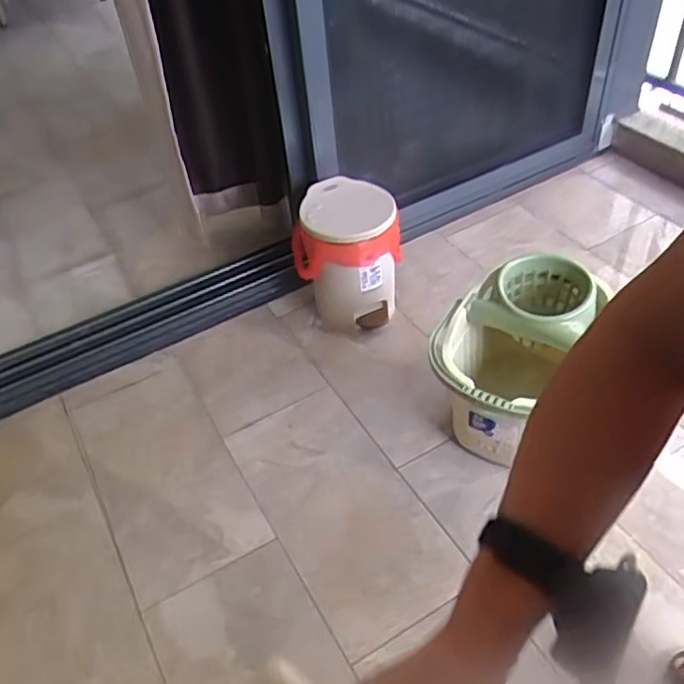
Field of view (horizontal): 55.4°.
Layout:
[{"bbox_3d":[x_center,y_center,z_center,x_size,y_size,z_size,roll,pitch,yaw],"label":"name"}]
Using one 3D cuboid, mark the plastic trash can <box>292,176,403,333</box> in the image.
[{"bbox_3d":[0.015,-0.222,1.761,0.251,0.373,0.242,-3,44,3],"label":"plastic trash can"}]

